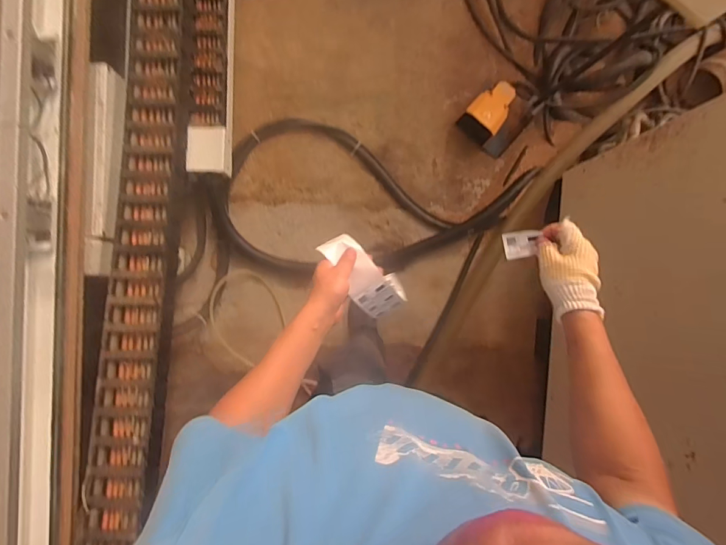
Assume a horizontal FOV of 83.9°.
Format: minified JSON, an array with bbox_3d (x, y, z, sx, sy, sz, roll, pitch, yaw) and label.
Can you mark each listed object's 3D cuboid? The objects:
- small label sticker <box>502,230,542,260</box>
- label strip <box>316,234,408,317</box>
[{"bbox_3d":[0.251,-0.044,0.640,0.052,0.007,0.043,-9,96,25],"label":"small label sticker"},{"bbox_3d":[0.004,0.010,0.663,0.068,0.049,0.175,-42,113,1],"label":"label strip"}]

